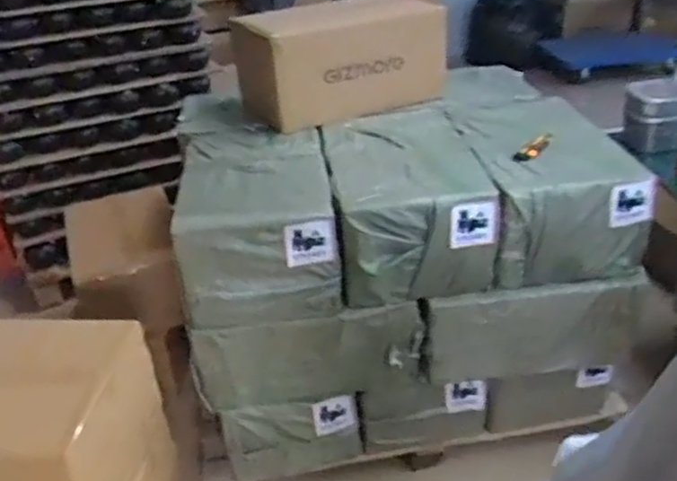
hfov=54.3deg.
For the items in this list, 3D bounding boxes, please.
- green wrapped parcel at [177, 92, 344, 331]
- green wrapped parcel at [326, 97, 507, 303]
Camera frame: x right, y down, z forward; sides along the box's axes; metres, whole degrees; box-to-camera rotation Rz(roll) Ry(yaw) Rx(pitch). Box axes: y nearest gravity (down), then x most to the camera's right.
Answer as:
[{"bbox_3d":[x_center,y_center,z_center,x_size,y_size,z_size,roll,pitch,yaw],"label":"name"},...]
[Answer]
[{"bbox_3d":[-0.212,-0.110,1.679,0.345,0.260,0.686,-9,31,-7],"label":"green wrapped parcel"},{"bbox_3d":[0.160,-0.110,1.639,0.339,0.239,0.515,-7,31,-2],"label":"green wrapped parcel"}]

